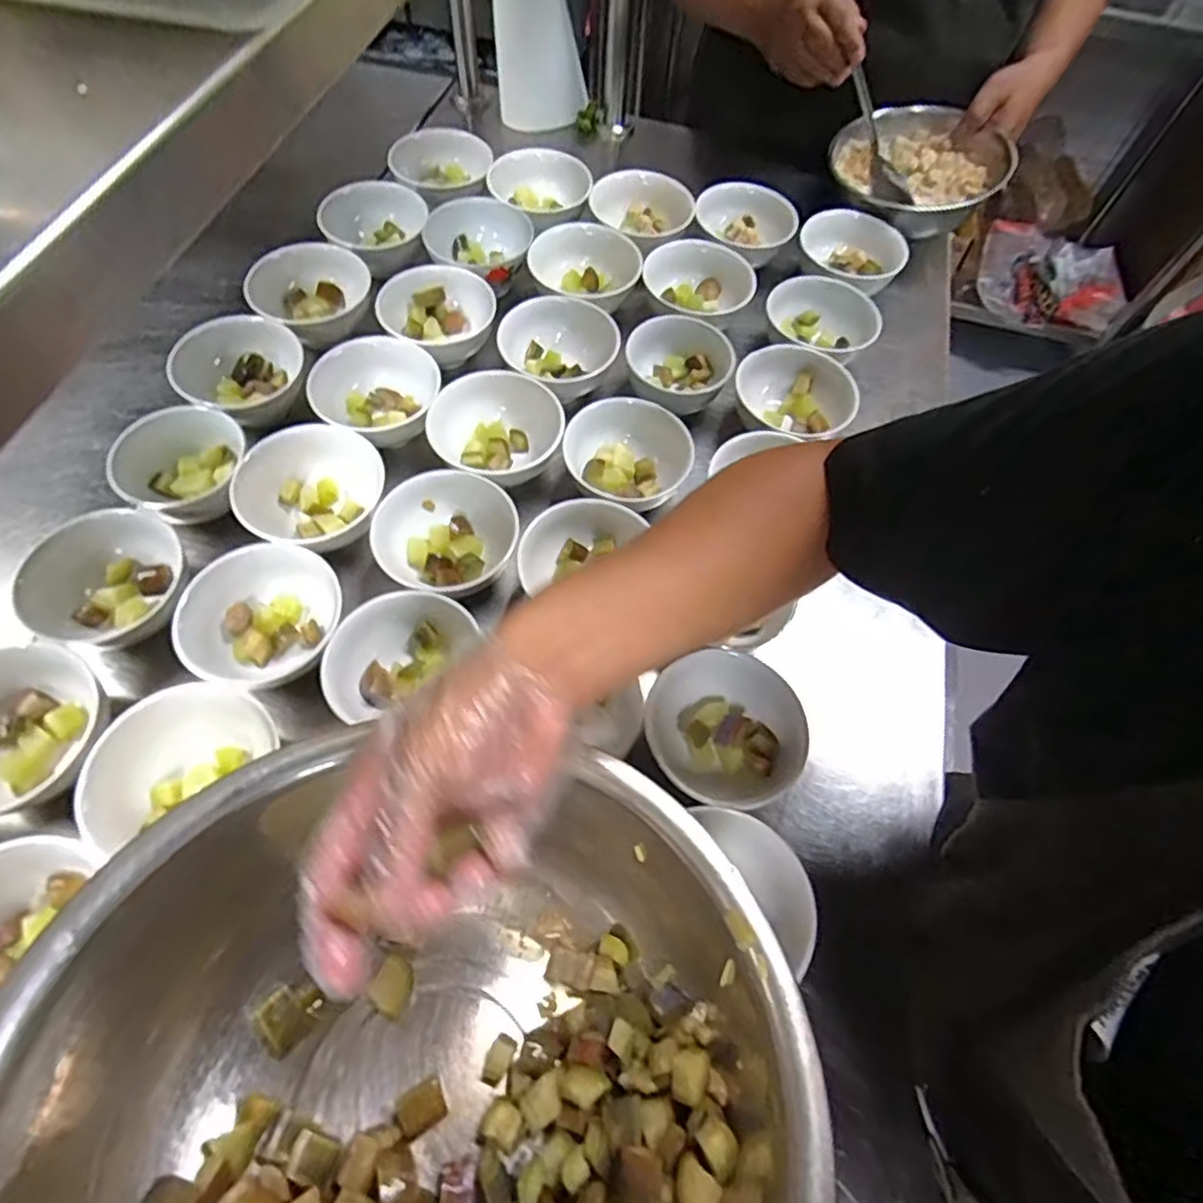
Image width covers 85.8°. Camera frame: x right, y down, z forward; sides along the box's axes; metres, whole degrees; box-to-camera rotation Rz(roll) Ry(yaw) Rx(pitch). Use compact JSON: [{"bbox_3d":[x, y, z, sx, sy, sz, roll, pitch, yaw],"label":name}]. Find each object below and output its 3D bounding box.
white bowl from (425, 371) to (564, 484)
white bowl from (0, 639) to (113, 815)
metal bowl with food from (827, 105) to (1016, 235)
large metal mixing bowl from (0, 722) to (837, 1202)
[{"bbox_3d":[-0.098,-0.154,0.613,0.115,0.061,0.113,1,60,-1],"label":"white bowl"},{"bbox_3d":[-0.416,0.095,0.455,0.109,0.064,0.105,-31,65,-17],"label":"white bowl"},{"bbox_3d":[0.409,-0.539,0.813,0.218,0.060,0.189,-9,61,-7],"label":"metal bowl with food"},{"bbox_3d":[-0.084,0.231,0.312,0.334,0.140,0.334,6,47,-7],"label":"large metal mixing bowl"}]

